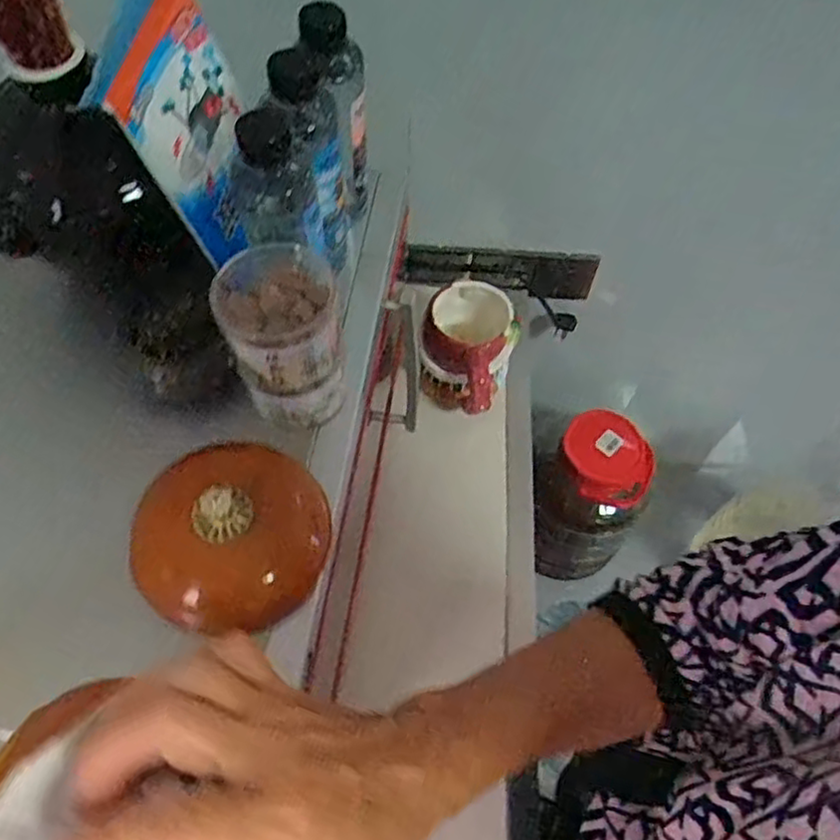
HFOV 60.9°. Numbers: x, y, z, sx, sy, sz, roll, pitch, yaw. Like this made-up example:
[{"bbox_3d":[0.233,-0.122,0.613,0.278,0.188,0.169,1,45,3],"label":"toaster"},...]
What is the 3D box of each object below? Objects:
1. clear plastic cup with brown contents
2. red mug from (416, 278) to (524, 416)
[{"bbox_3d":[-0.091,-0.050,0.480,0.075,0.112,0.078,-11,62,-8],"label":"clear plastic cup with brown contents"},{"bbox_3d":[0.056,-0.084,0.827,0.100,0.122,0.130,12,61,4],"label":"red mug"}]

